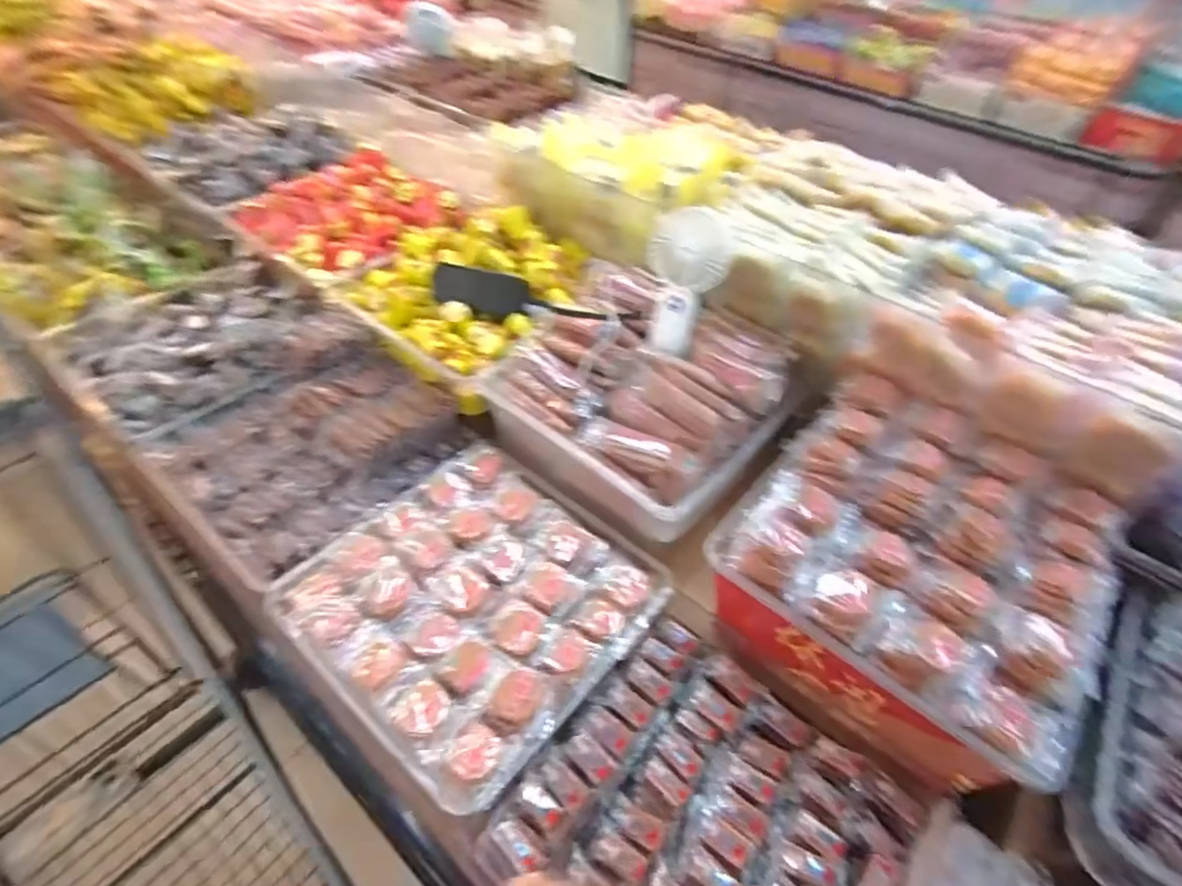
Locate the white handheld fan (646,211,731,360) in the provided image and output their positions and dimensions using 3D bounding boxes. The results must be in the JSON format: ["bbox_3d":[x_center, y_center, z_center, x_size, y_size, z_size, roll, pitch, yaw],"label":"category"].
[{"bbox_3d":[0.106,-0.188,0.712,0.089,0.153,0.066,13,46,7],"label":"white handheld fan"}]

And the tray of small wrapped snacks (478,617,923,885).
[{"bbox_3d":[0.099,0.318,0.519,0.272,0.040,0.278,35,52,26],"label":"tray of small wrapped snacks"}]

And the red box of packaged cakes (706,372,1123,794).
[{"bbox_3d":[0.309,0.122,0.614,0.292,0.183,0.326,35,52,26],"label":"red box of packaged cakes"}]

